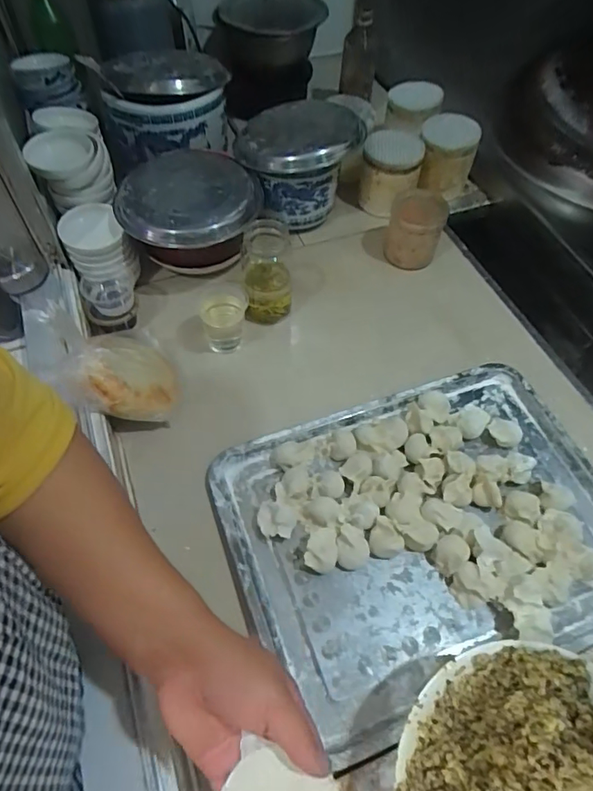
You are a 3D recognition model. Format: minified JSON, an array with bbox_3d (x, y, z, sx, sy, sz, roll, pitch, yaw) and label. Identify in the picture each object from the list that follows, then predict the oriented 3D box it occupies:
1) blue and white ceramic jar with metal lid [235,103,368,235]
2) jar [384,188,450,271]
[{"bbox_3d":[0.003,-0.371,0.814,0.183,0.144,0.168,-12,58,-9],"label":"blue and white ceramic jar with metal lid"},{"bbox_3d":[0.187,-0.260,0.800,0.085,0.095,0.094,14,57,8],"label":"jar"}]

